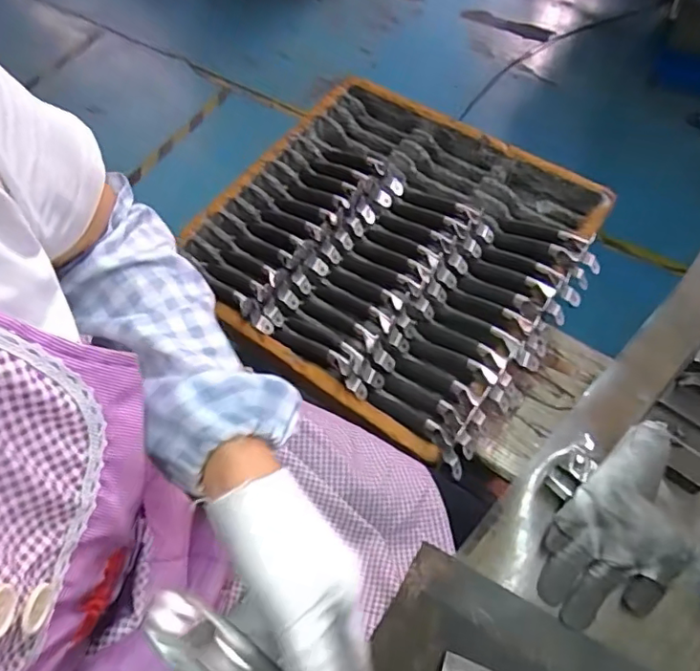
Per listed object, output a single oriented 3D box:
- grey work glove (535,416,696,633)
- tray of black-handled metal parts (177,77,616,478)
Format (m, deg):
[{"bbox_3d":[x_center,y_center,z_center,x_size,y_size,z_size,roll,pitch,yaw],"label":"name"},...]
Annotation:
[{"bbox_3d":[0.201,0.146,0.400,0.137,0.073,0.089,-41,66,-17],"label":"grey work glove"},{"bbox_3d":[0.068,-0.152,0.887,0.575,0.063,0.545,32,68,19],"label":"tray of black-handled metal parts"}]

